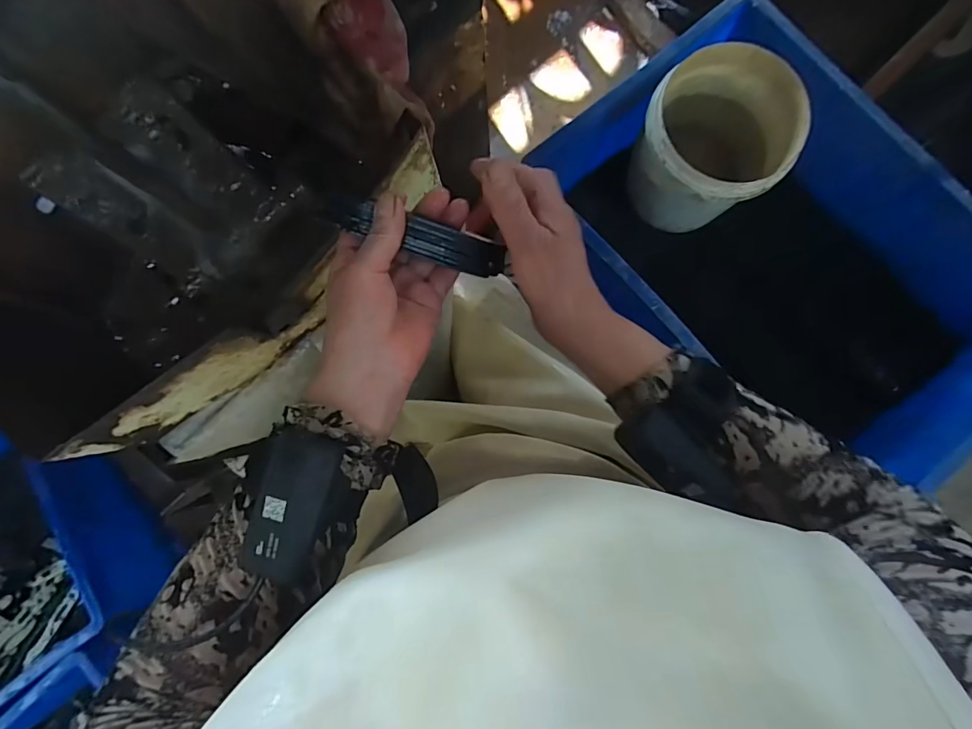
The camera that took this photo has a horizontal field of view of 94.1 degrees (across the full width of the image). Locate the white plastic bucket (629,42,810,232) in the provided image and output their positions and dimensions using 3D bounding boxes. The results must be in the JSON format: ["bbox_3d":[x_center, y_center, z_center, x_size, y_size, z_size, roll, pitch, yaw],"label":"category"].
[{"bbox_3d":[0.252,-0.246,0.522,0.150,0.123,0.153,0,84,1],"label":"white plastic bucket"}]

